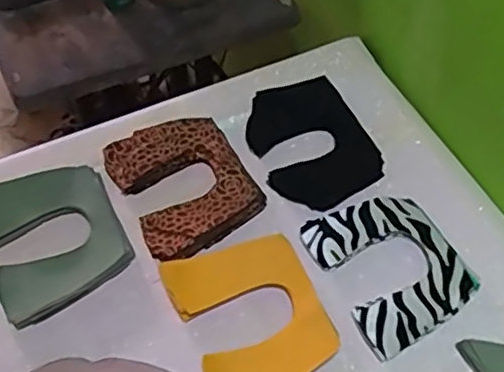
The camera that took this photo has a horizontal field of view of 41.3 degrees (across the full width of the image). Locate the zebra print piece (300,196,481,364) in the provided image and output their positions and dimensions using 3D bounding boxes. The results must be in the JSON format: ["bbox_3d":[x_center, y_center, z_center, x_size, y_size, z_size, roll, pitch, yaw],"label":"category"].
[{"bbox_3d":[0.135,0.075,0.654,0.128,0.011,0.153,-26,59,-15],"label":"zebra print piece"}]

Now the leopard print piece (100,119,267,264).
[{"bbox_3d":[-0.074,-0.005,0.710,0.129,0.022,0.154,-30,60,-17],"label":"leopard print piece"}]

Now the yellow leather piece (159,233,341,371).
[{"bbox_3d":[0.000,0.118,0.614,0.125,0.021,0.153,-20,58,-12],"label":"yellow leather piece"}]

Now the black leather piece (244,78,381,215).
[{"bbox_3d":[0.064,-0.048,0.743,0.120,0.010,0.161,-24,63,-7],"label":"black leather piece"}]

